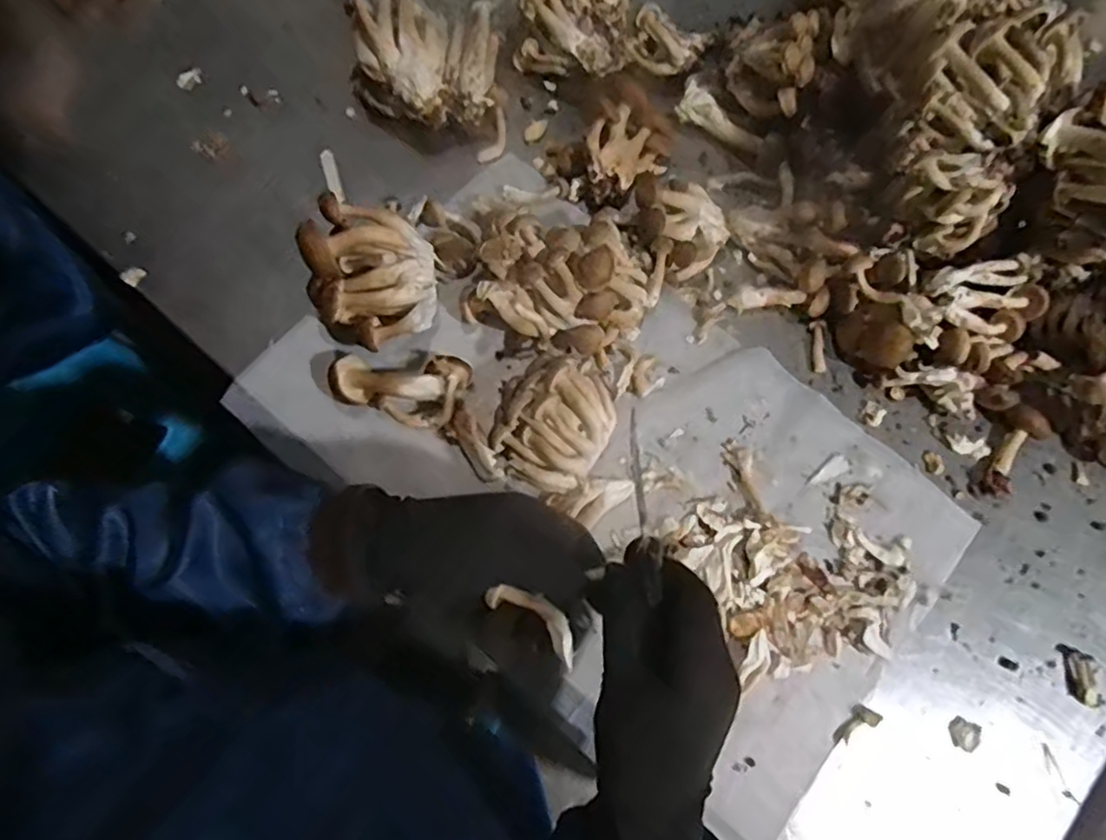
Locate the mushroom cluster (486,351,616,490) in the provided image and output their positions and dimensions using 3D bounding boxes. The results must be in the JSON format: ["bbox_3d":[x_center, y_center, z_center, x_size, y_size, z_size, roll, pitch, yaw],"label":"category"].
[{"bbox_3d":[0.001,-0.002,0.458,0.083,0.054,0.096,16,76,1],"label":"mushroom cluster"}]

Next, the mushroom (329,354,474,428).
[{"bbox_3d":[-0.113,-0.027,0.468,0.099,0.041,0.050,10,76,0],"label":"mushroom"}]

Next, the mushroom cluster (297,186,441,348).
[{"bbox_3d":[-0.133,-0.104,0.461,0.092,0.093,0.087,1,75,-3],"label":"mushroom cluster"}]

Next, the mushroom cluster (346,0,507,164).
[{"bbox_3d":[-0.102,-0.286,0.521,0.125,0.071,0.096,6,76,-1],"label":"mushroom cluster"}]

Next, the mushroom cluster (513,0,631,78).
[{"bbox_3d":[0.017,-0.340,0.549,0.095,0.063,0.091,3,76,-2],"label":"mushroom cluster"}]

